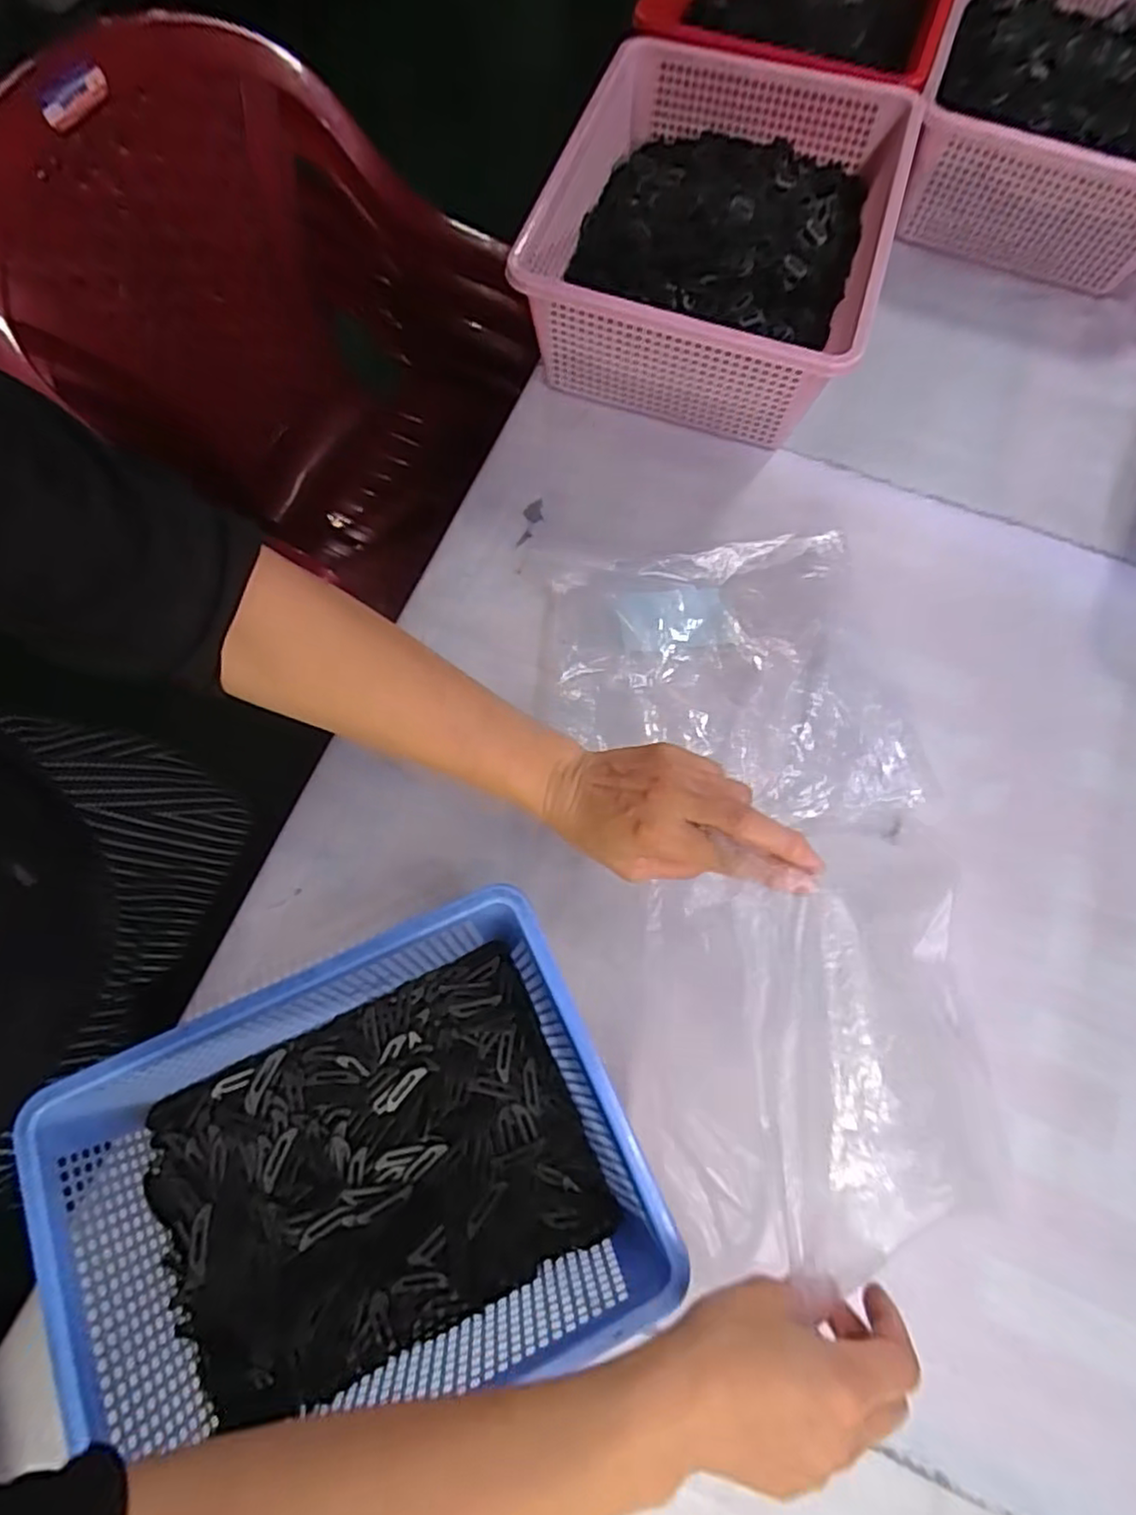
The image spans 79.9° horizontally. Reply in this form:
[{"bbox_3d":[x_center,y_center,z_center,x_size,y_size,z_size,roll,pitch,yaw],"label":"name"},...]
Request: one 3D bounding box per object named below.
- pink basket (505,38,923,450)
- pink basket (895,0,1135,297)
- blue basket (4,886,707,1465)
[{"bbox_3d":[0.140,-0.489,0.659,0.297,0.130,0.367,18,71,6],"label":"pink basket"},{"bbox_3d":[0.536,-0.698,0.743,0.298,0.129,0.392,20,71,6],"label":"pink basket"},{"bbox_3d":[-0.117,0.246,0.406,0.293,0.107,0.227,-23,72,-9],"label":"blue basket"}]

